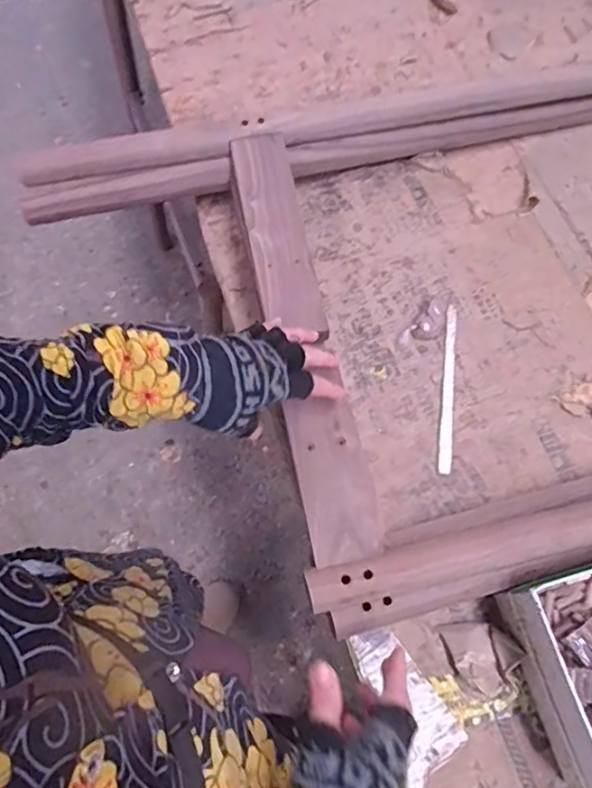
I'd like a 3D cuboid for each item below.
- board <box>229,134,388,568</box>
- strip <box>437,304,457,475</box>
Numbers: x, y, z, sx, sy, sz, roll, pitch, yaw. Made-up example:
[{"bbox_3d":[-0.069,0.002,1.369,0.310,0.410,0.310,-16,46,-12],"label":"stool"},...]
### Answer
[{"bbox_3d":[0.001,-0.078,0.604,0.070,0.021,0.506,-13,70,-2],"label":"board"},{"bbox_3d":[0.181,-0.008,0.666,0.014,0.004,0.208,9,73,-3],"label":"strip"}]

